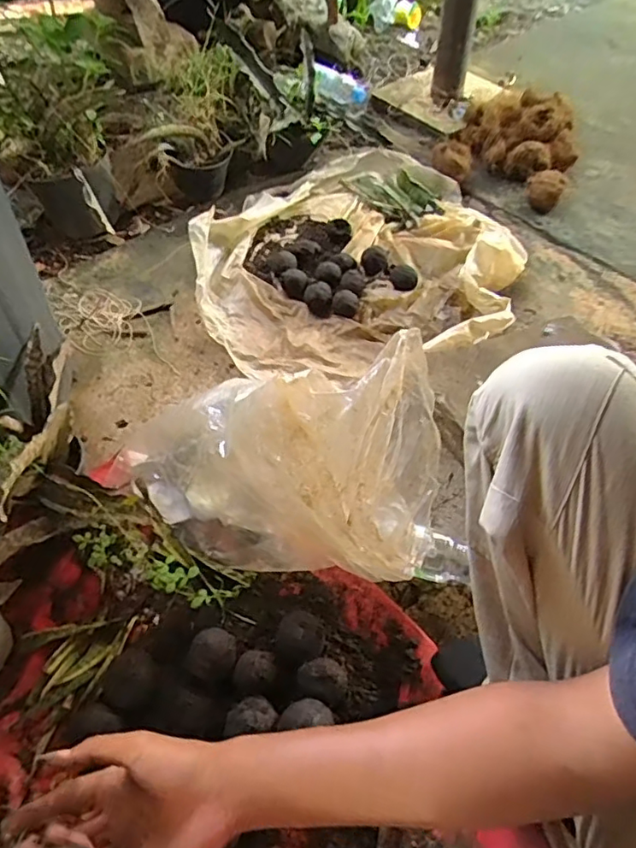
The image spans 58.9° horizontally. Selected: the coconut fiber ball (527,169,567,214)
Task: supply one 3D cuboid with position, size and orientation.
[{"bbox_3d":[0.493,-0.510,1.228,0.077,0.057,0.089,21,58,15],"label":"coconut fiber ball"}]

